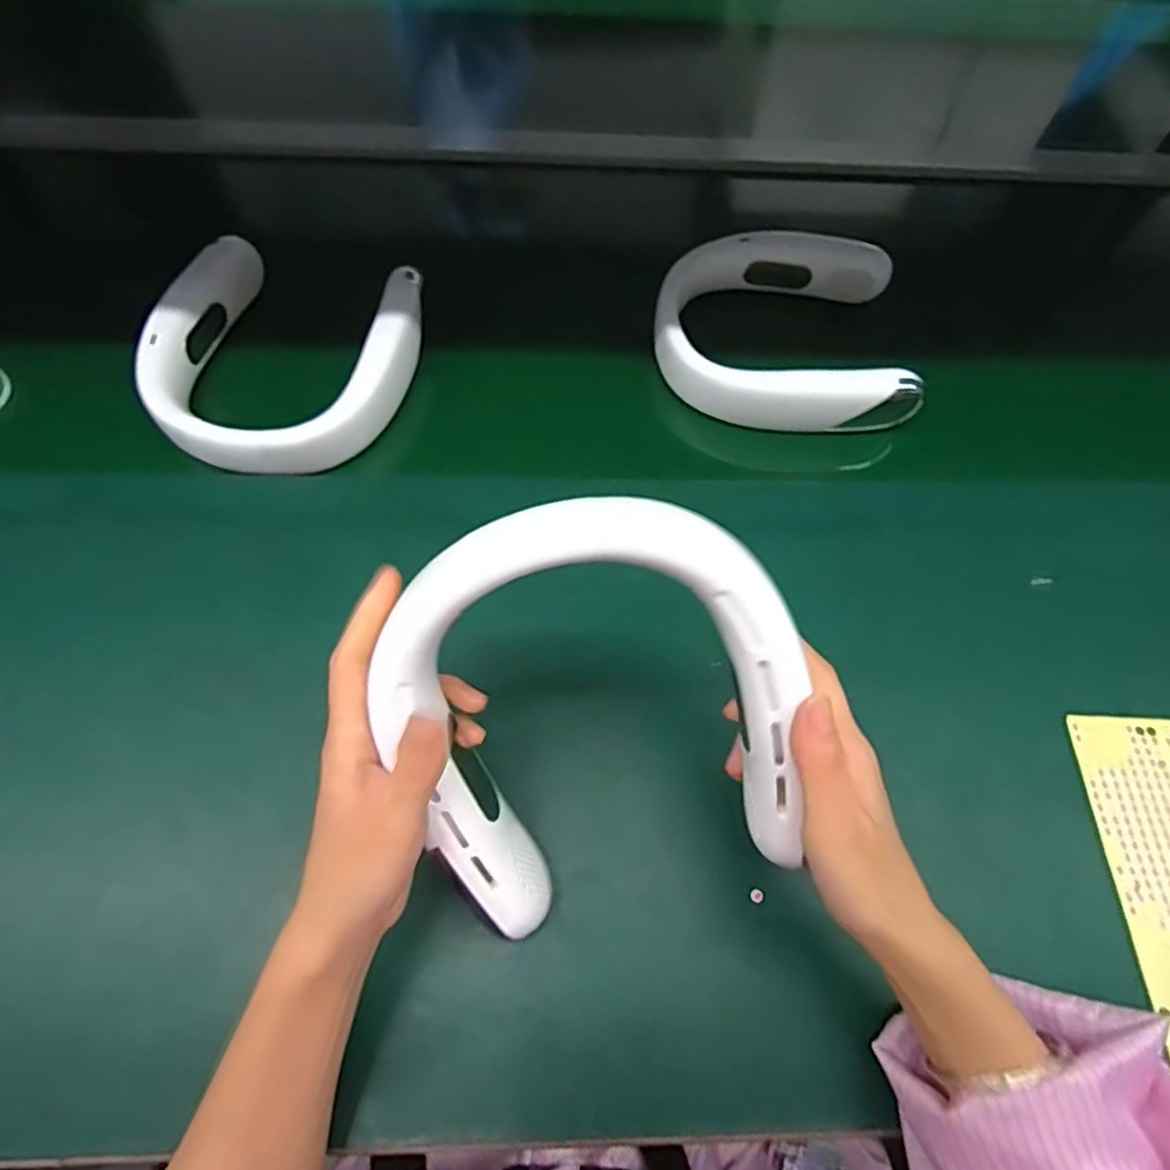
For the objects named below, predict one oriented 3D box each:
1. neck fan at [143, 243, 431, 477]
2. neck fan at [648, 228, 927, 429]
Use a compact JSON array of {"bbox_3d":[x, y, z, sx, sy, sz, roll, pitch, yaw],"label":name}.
[{"bbox_3d":[-0.231,-0.172,0.511,0.185,0.042,0.196,10,65,1],"label":"neck fan"},{"bbox_3d":[0.160,-0.213,0.550,0.198,0.045,0.188,2,65,-2],"label":"neck fan"}]

